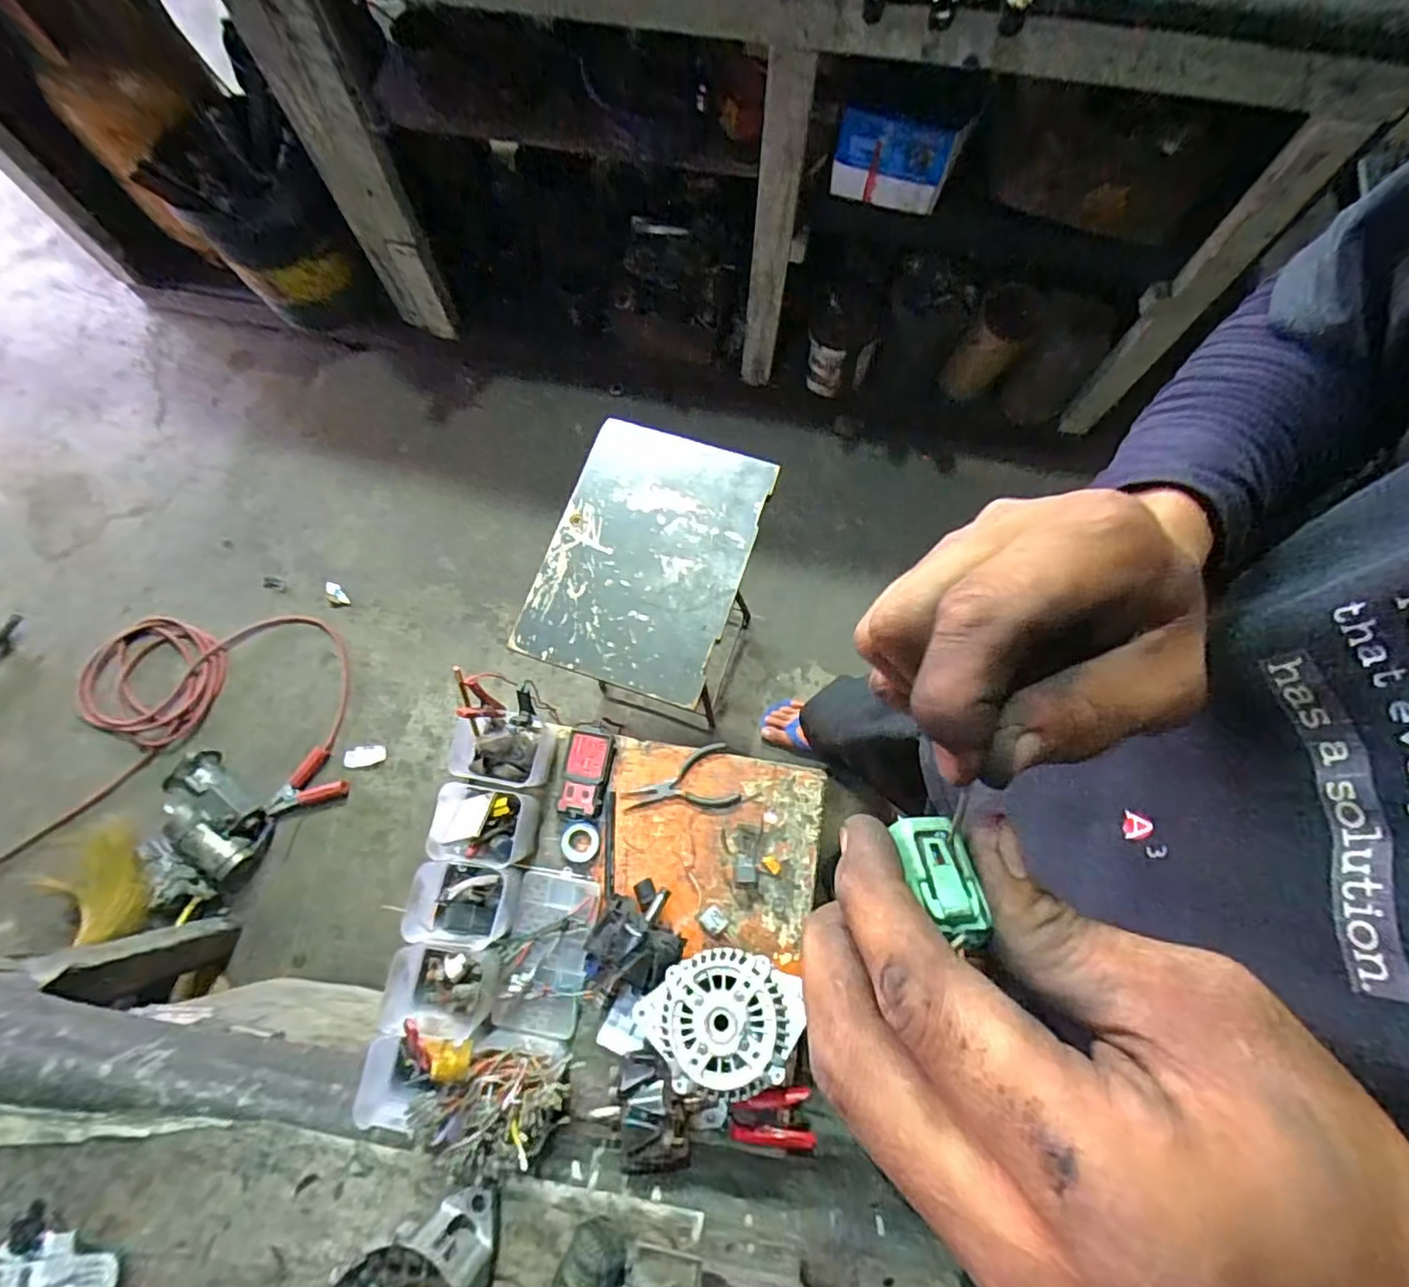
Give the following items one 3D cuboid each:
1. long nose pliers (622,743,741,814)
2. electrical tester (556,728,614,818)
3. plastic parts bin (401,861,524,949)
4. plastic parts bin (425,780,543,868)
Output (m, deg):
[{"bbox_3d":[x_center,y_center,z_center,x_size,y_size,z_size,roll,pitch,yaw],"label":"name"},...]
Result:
[{"bbox_3d":[-0.032,0.192,0.808,0.146,0.012,0.078,-19,75,-5],"label":"long nose pliers"},{"bbox_3d":[-0.155,0.172,0.813,0.059,0.028,0.114,7,73,4],"label":"electrical tester"},{"bbox_3d":[-0.282,0.306,0.735,0.112,0.075,0.088,8,73,4],"label":"plastic parts bin"},{"bbox_3d":[-0.267,0.223,0.762,0.102,0.081,0.090,7,73,4],"label":"plastic parts bin"}]

